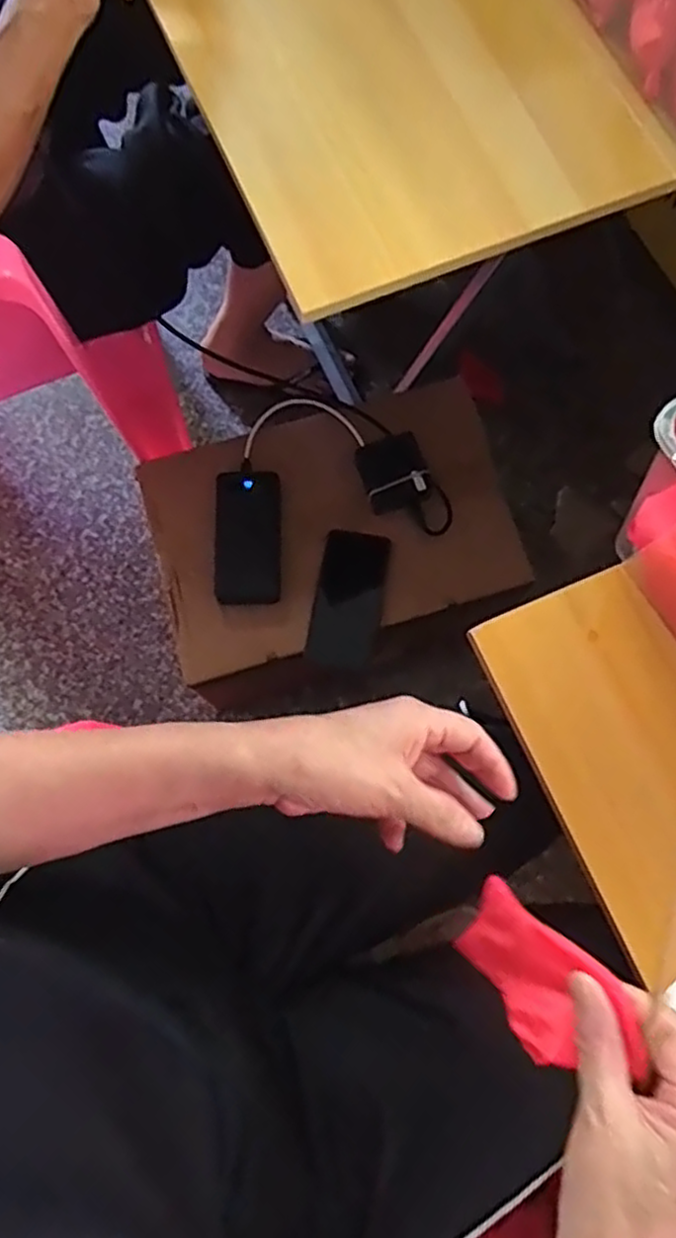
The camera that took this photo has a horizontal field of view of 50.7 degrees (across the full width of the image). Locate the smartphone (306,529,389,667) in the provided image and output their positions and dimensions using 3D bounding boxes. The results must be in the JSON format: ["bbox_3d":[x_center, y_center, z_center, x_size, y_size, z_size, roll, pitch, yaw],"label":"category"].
[{"bbox_3d":[0.013,-0.023,0.819,0.073,0.014,0.154,12,83,-2],"label":"smartphone"}]

